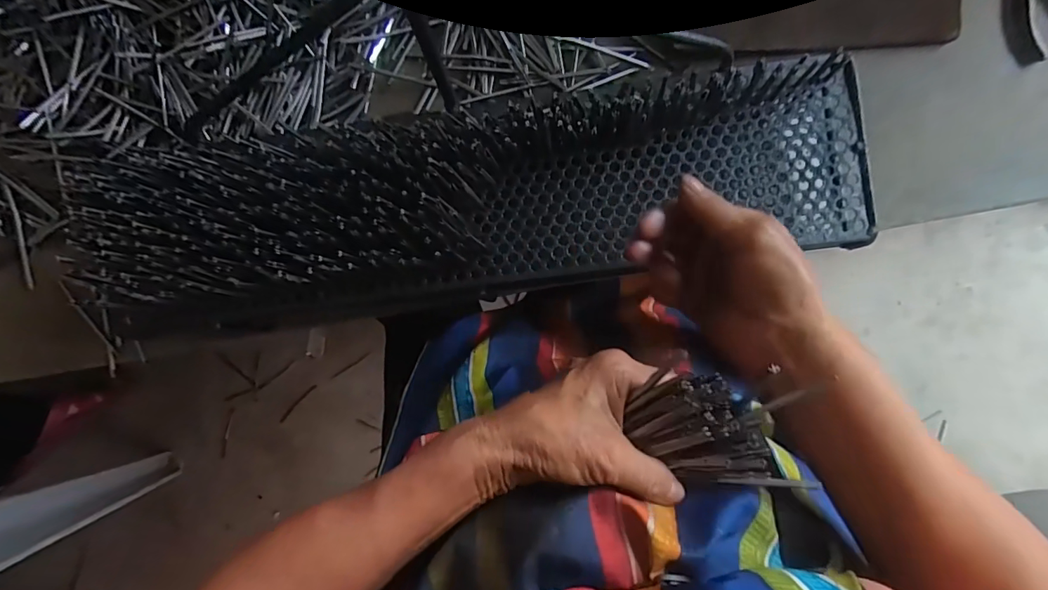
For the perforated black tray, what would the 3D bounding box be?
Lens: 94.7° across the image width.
[{"bbox_3d":[-0.033,-0.075,0.364,0.591,0.054,0.151,-8,89,3],"label":"perforated black tray"}]

